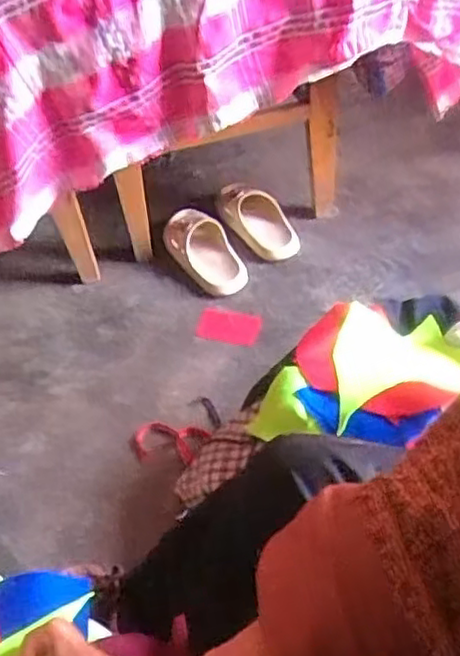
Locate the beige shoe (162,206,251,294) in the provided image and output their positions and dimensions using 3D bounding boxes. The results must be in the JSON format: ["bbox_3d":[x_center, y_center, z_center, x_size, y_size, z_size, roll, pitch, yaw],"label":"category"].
[{"bbox_3d":[-0.043,-0.139,1.204,0.092,0.057,0.198,-29,51,-20],"label":"beige shoe"}]

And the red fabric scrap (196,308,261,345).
[{"bbox_3d":[-0.002,-0.002,1.131,0.102,0.005,0.057,9,63,17],"label":"red fabric scrap"}]

